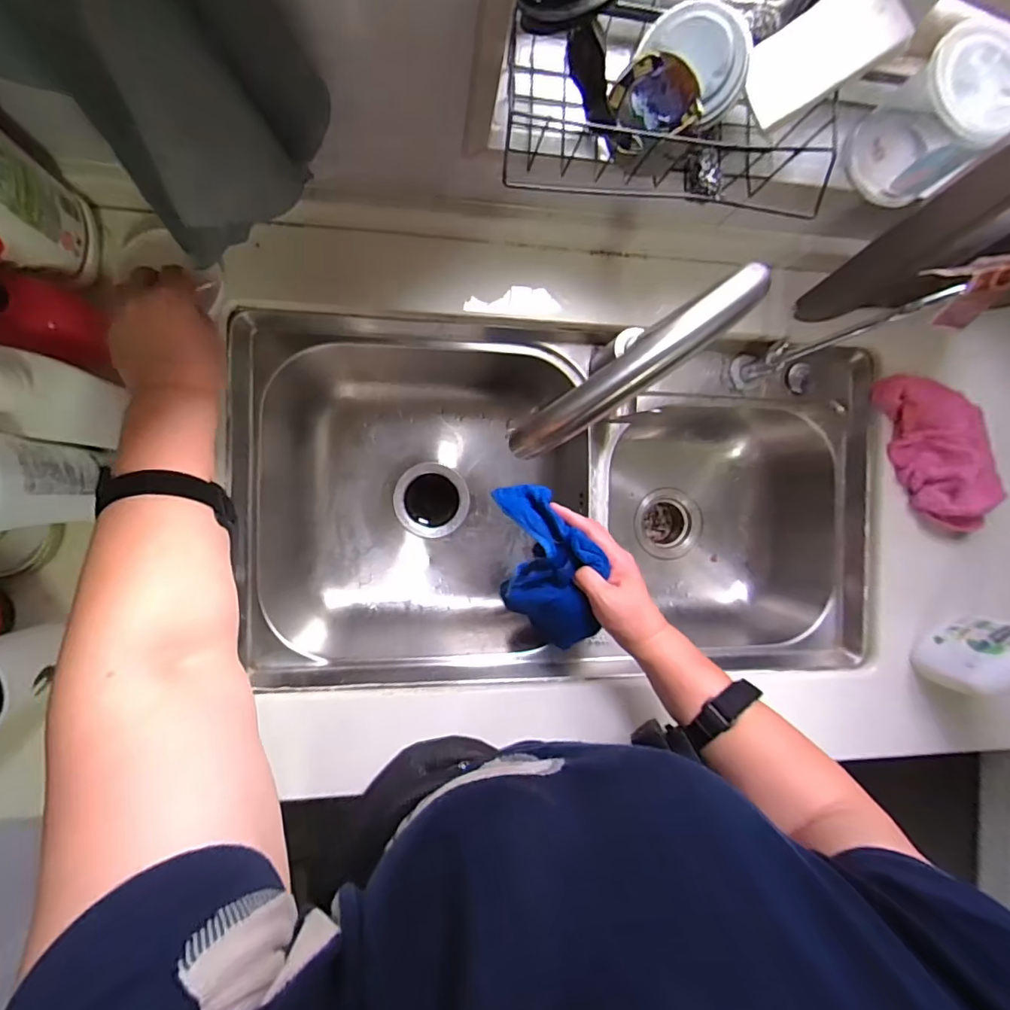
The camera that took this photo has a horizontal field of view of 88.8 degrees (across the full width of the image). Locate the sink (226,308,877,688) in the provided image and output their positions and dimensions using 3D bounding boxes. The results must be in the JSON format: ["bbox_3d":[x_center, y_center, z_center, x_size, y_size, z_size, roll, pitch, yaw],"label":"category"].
[{"bbox_3d":[0.063,0.001,0.680,0.724,0.247,0.406,-2,92,-9],"label":"sink"}]

